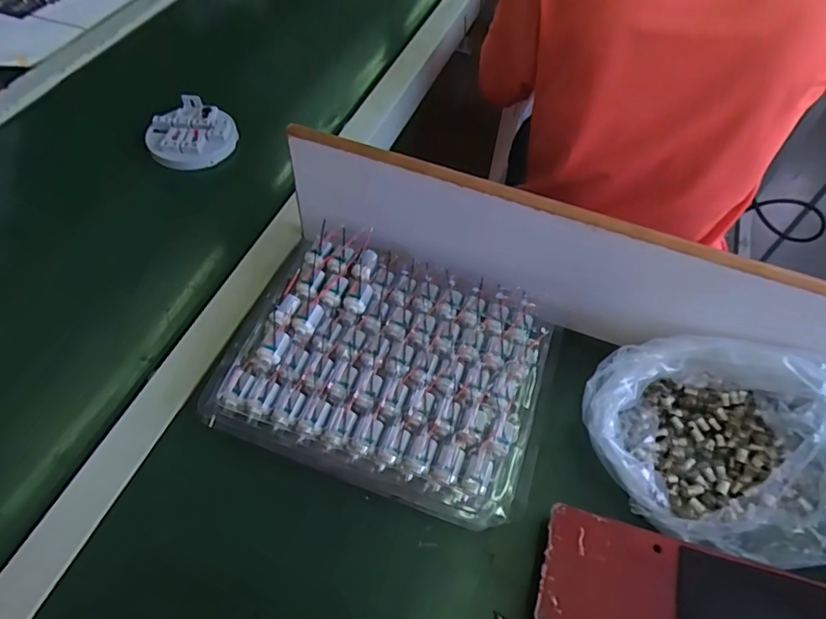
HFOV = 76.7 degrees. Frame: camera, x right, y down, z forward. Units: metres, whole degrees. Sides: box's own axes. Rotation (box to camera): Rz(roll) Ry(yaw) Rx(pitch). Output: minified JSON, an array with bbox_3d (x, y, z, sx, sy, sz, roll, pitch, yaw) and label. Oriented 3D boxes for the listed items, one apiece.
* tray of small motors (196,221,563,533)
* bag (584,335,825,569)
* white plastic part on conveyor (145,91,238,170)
[{"bbox_3d":[-0.018,0.043,0.450,0.264,0.052,0.206,18,57,10],"label":"tray of small motors"},{"bbox_3d":[0.243,0.096,0.400,0.209,0.087,0.157,28,59,15],"label":"bag"},{"bbox_3d":[-0.267,-0.217,0.646,0.093,0.031,0.097,1,55,-2],"label":"white plastic part on conveyor"}]

